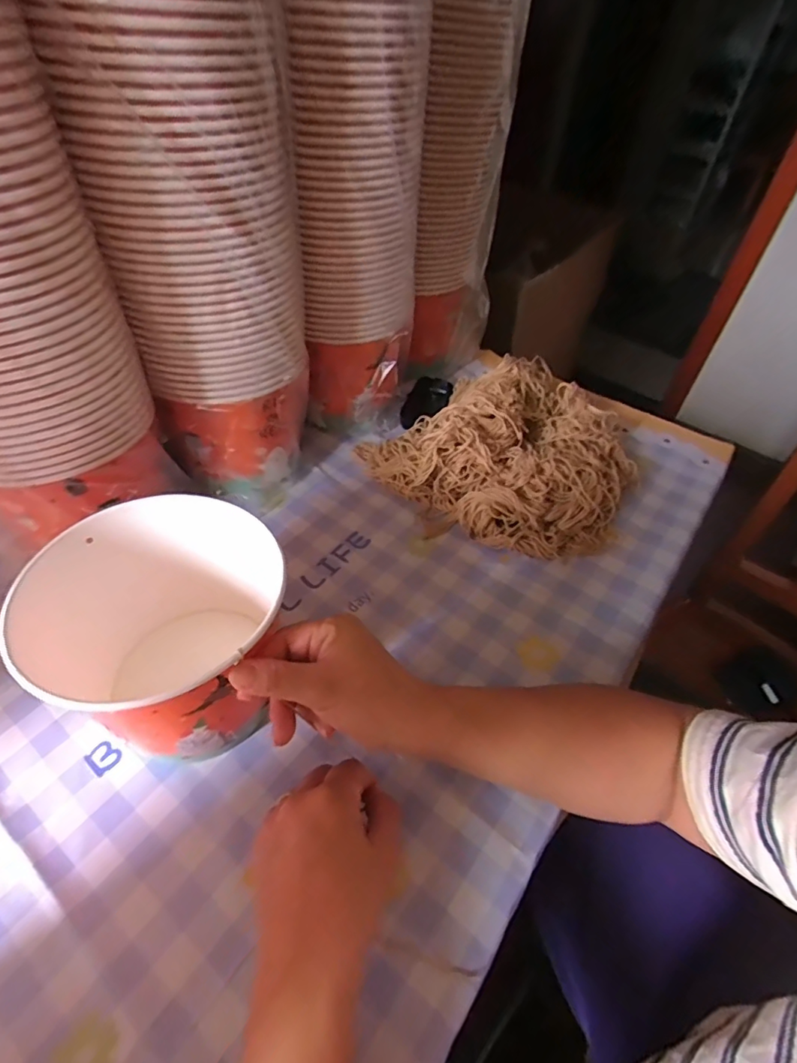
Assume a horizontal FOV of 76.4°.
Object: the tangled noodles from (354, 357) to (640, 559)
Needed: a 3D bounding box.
[{"bbox_3d":[0.143,-0.100,0.593,0.294,0.077,0.273,-30,56,-28],"label":"tangled noodles"}]

